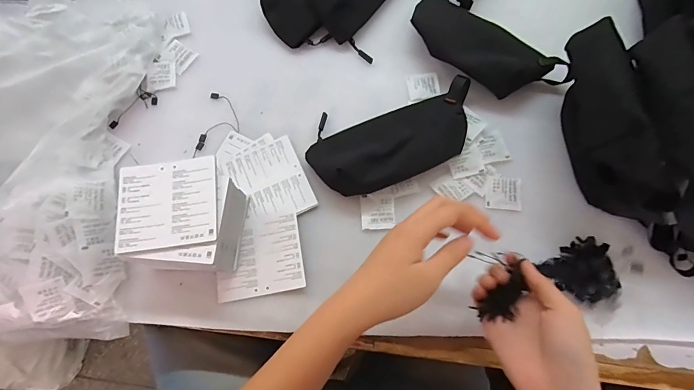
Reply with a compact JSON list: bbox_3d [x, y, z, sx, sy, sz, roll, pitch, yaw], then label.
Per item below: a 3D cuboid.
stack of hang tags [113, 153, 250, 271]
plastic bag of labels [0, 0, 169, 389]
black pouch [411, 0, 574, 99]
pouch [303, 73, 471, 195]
[{"bbox_3d":[-0.177,0.025,0.400,0.114,0.071,0.110,6,73,3],"label":"stack of hang tags"},{"bbox_3d":[-0.416,-0.065,0.436,0.363,0.074,0.506,3,73,2],"label":"plastic bag of labels"},{"bbox_3d":[0.170,-0.199,0.479,0.112,0.043,0.205,-41,76,-10],"label":"black pouch"},{"bbox_3d":[0.060,-0.069,0.440,0.214,0.044,0.113,-16,73,-4],"label":"pouch"}]

